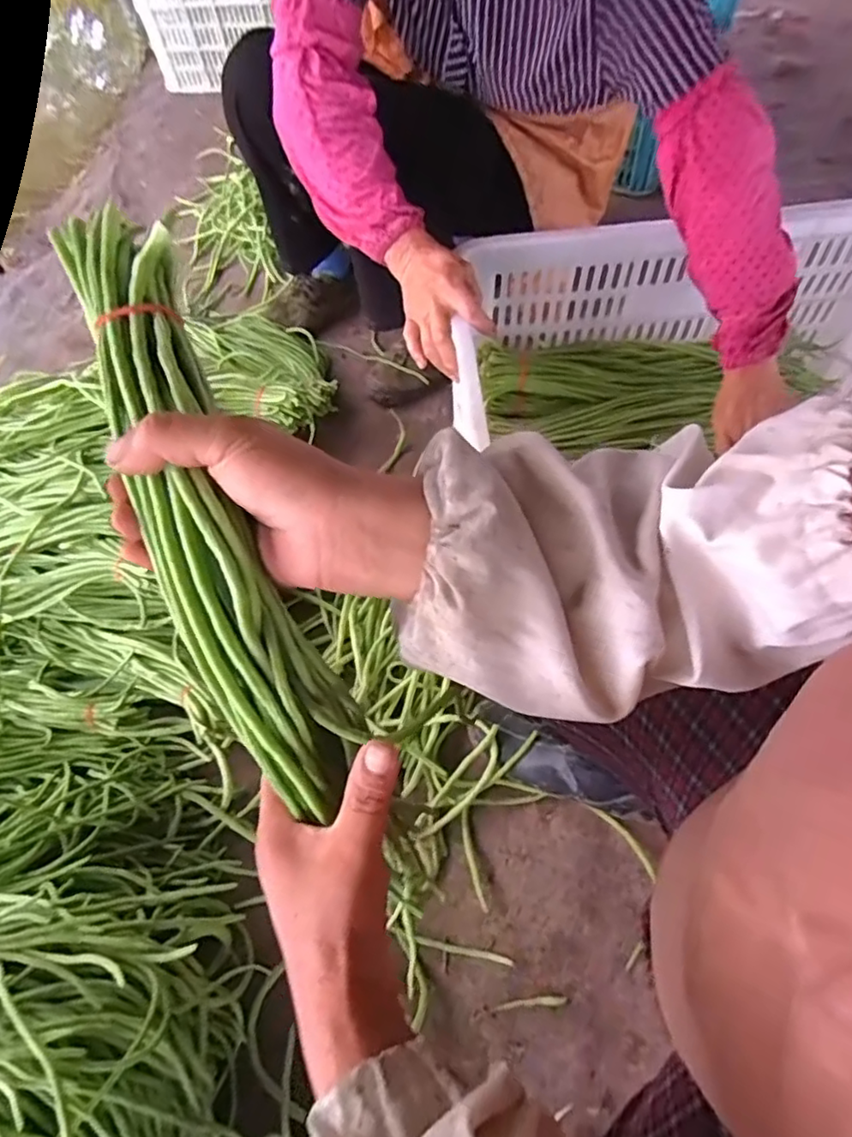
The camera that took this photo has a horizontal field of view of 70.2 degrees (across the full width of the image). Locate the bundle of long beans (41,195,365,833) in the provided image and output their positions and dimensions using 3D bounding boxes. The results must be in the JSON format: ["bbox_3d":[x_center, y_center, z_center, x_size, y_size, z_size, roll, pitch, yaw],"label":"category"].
[{"bbox_3d":[-0.111,-0.029,0.312,0.060,0.055,0.324,-21,88,-7],"label":"bundle of long beans"}]

